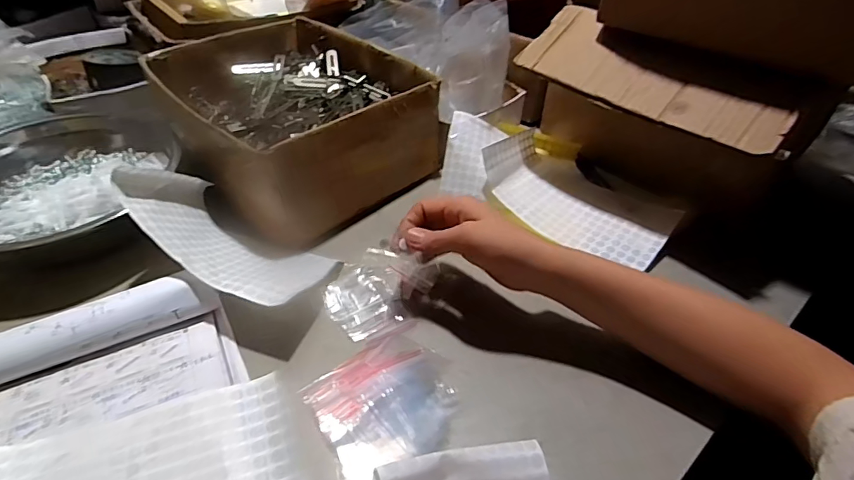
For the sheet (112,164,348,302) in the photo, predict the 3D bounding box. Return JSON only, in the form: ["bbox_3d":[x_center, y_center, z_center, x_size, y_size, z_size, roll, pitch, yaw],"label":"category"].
[{"bbox_3d":[-0.197,-0.006,0.468,0.205,0.083,0.113,24,46,19],"label":"sheet"}]

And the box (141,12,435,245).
[{"bbox_3d":[-0.182,-0.170,0.622,0.275,0.120,0.323,-32,52,-31],"label":"box"}]

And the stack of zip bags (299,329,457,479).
[{"bbox_3d":[-0.034,0.134,0.393,0.119,0.015,0.105,-26,50,-27],"label":"stack of zip bags"}]

